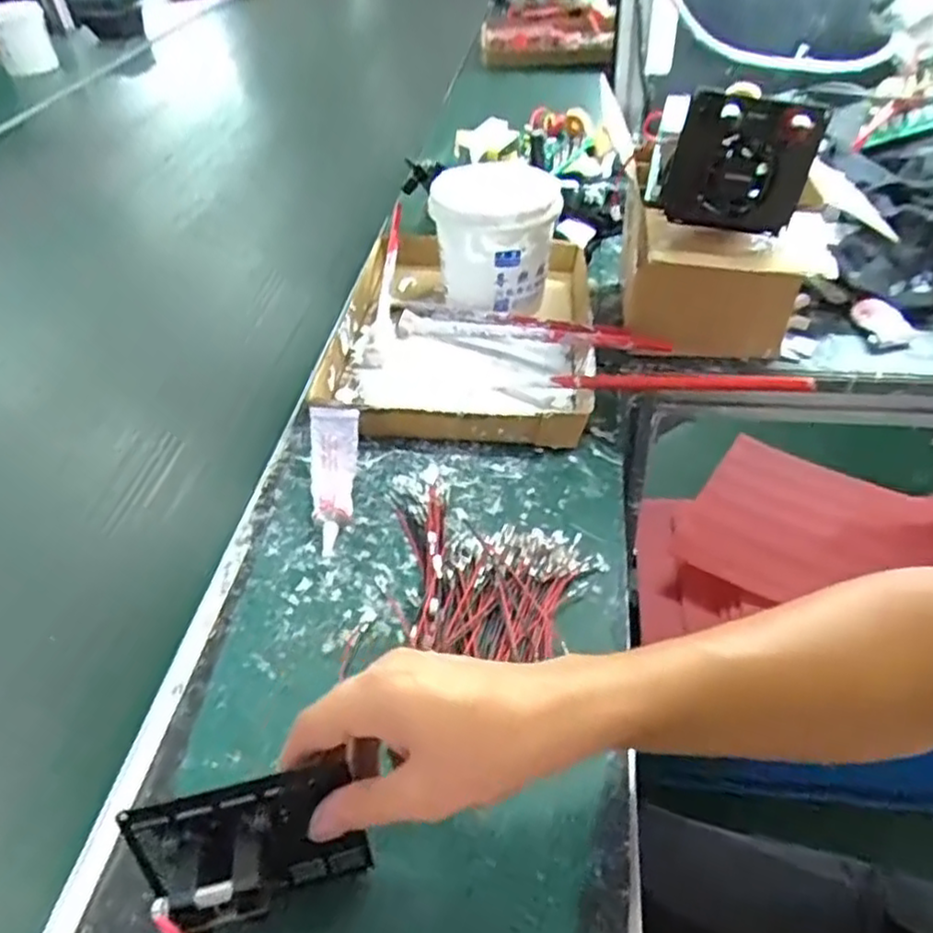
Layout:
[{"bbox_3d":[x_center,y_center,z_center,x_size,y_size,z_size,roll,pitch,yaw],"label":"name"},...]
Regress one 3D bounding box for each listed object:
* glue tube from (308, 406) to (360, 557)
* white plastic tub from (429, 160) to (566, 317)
[{"bbox_3d":[-0.100,0.009,0.543,0.043,0.043,0.122,-7,44,-5],"label":"glue tube"},{"bbox_3d":[0.033,-0.227,0.716,0.128,0.126,0.103,-4,44,-1],"label":"white plastic tub"}]

